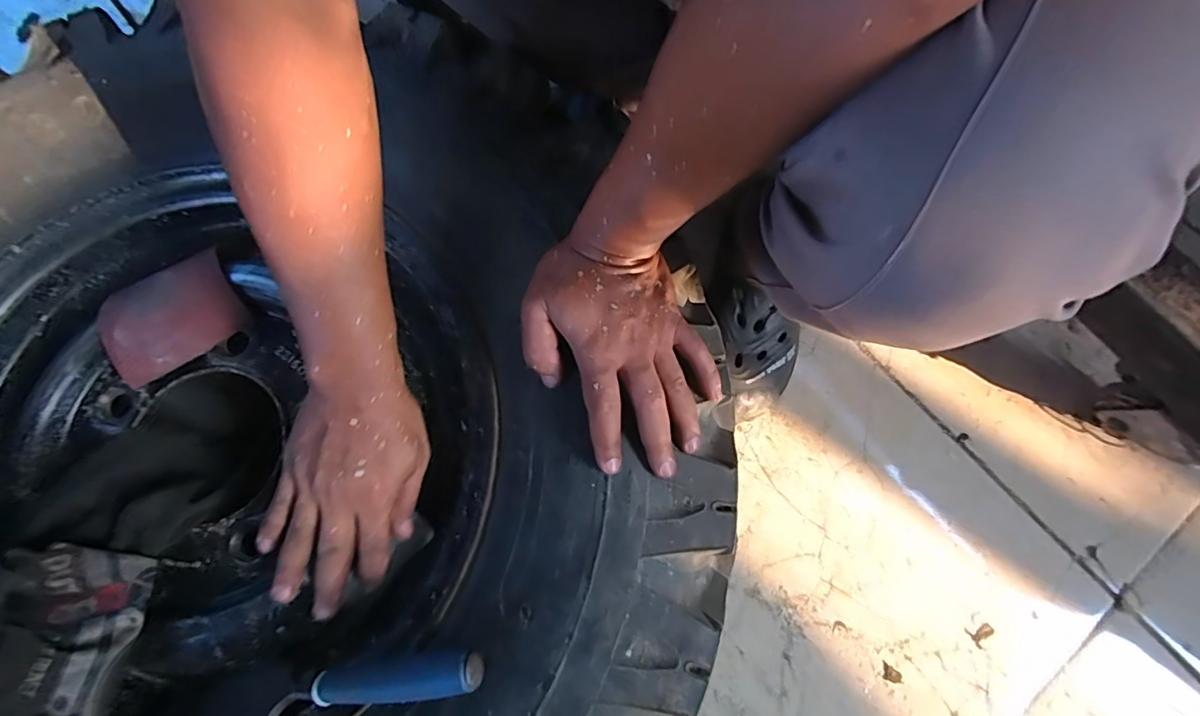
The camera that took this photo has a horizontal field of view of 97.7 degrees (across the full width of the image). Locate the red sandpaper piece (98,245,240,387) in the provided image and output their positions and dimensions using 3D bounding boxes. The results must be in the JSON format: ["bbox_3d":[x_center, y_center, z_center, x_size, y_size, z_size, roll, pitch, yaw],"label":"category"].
[{"bbox_3d":[-0.334,-0.033,0.409,0.094,0.026,0.074,-31,79,-7],"label":"red sandpaper piece"}]

